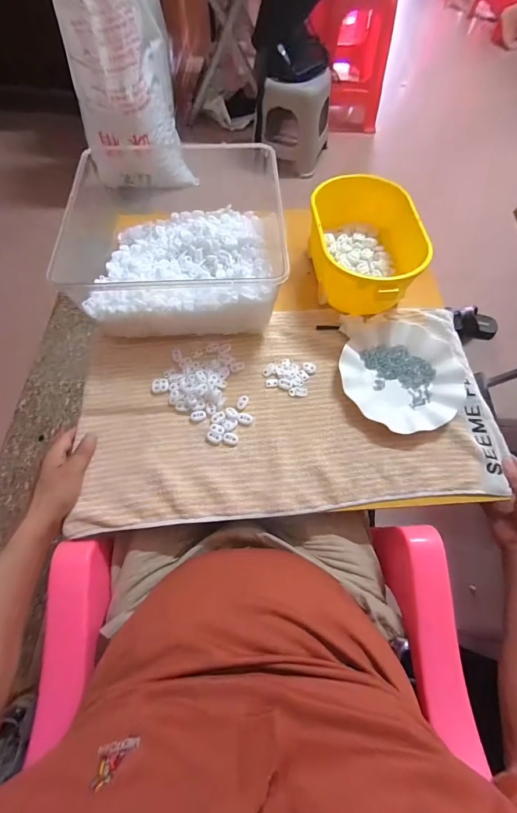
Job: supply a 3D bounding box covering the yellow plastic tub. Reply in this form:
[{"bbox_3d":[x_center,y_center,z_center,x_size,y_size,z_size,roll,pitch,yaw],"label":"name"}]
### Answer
[{"bbox_3d":[0.170,-0.273,0.578,0.165,0.108,0.278,-4,66,-4],"label":"yellow plastic tub"}]

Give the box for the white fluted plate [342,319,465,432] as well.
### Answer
[{"bbox_3d":[0.220,-0.054,0.520,0.184,0.015,0.187,0,65,-1],"label":"white fluted plate"}]

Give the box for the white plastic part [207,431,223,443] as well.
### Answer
[{"bbox_3d":[-0.063,0.044,0.480,0.022,0.004,0.014,19,66,7],"label":"white plastic part"}]

